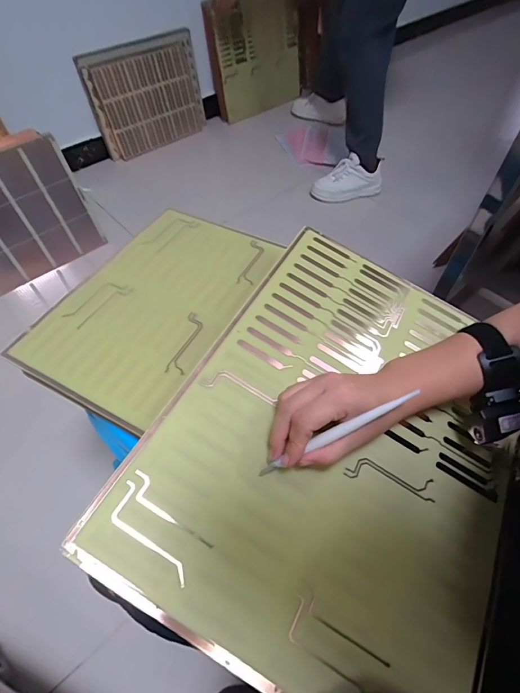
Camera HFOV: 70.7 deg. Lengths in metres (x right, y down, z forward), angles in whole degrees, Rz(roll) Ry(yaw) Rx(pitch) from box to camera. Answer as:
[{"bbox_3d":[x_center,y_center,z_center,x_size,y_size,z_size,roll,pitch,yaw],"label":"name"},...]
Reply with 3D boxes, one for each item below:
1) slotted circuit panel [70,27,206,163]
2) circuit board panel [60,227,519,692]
[{"bbox_3d":[-0.456,-1.017,1.493,0.469,0.370,0.045,-28,56,-13],"label":"slotted circuit panel"},{"bbox_3d":[0.092,0.081,0.362,0.326,0.007,0.420,31,61,4],"label":"circuit board panel"}]

